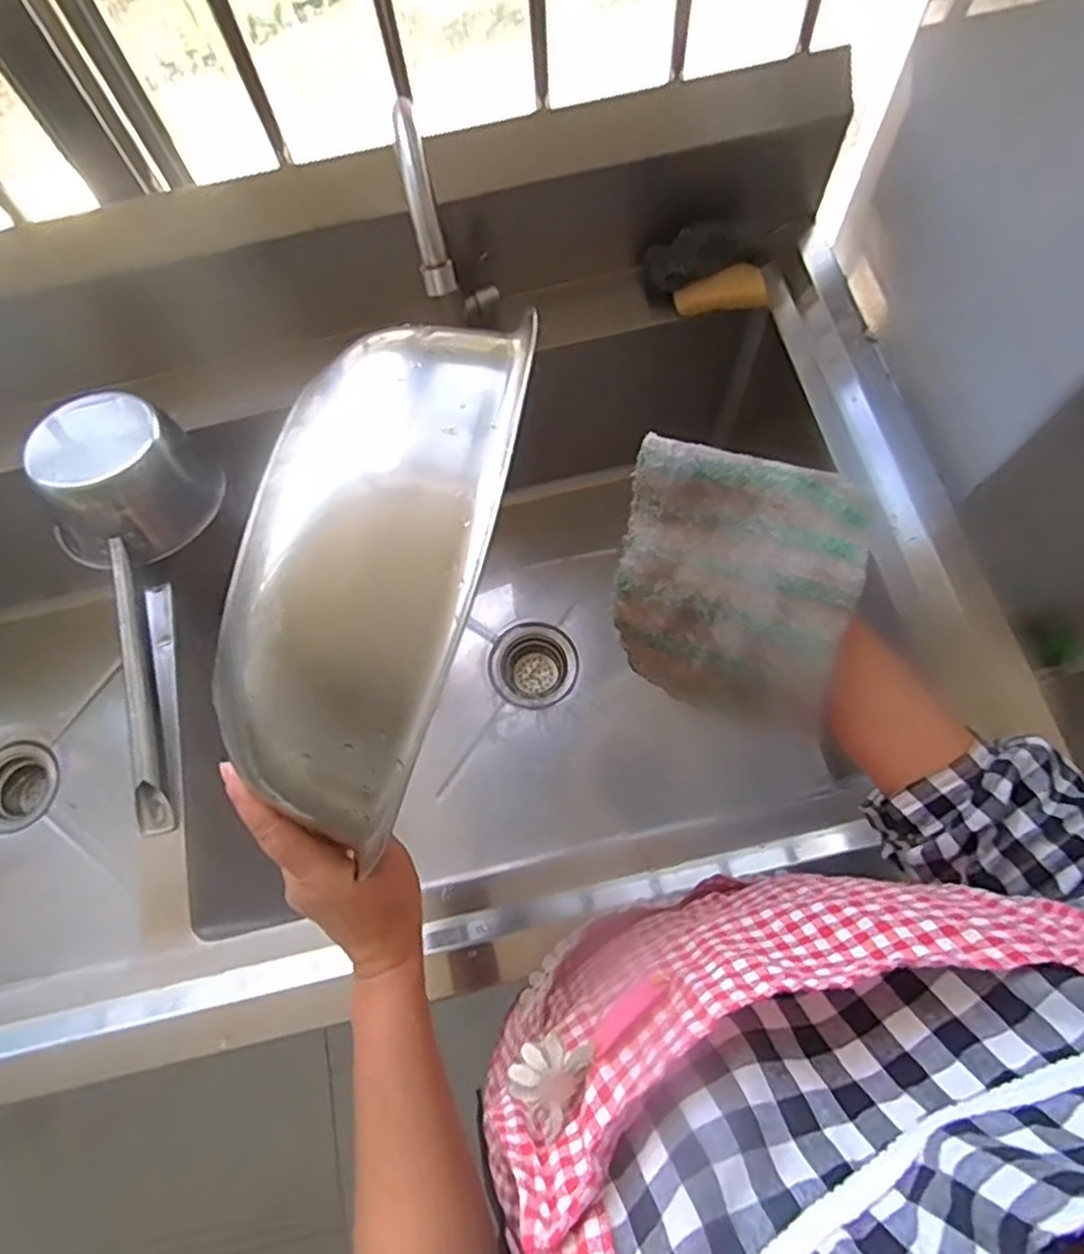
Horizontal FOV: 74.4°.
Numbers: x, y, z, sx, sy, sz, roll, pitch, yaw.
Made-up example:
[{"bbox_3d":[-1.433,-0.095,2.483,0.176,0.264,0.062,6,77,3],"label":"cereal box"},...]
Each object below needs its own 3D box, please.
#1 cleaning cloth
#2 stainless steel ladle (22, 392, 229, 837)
[{"bbox_3d":[0.115,-0.024,0.439,0.146,0.037,0.158,21,109,34],"label":"cleaning cloth"},{"bbox_3d":[-0.363,-0.015,0.654,0.134,0.112,0.385,-10,83,-2],"label":"stainless steel ladle"}]

